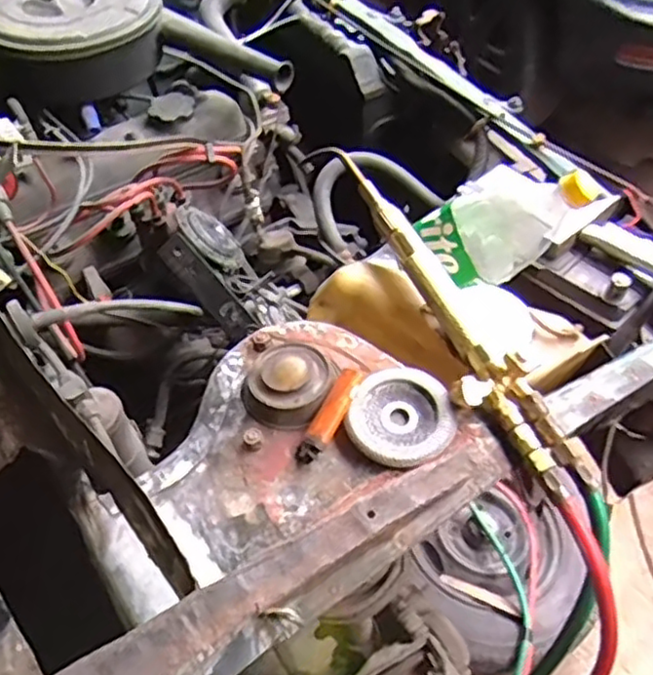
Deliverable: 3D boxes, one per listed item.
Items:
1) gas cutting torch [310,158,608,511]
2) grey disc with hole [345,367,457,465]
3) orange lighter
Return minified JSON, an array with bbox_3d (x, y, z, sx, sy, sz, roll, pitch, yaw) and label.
[{"bbox_3d":[0.090,-0.030,0.570,0.063,0.049,0.370,-19,54,-22],"label":"gas cutting torch"},{"bbox_3d":[0.056,0.059,0.520,0.080,0.017,0.077,-35,60,-31],"label":"grey disc with hole"},{"bbox_3d":[0.002,0.059,0.518,0.020,0.013,0.078,26,74,16],"label":"orange lighter"}]

